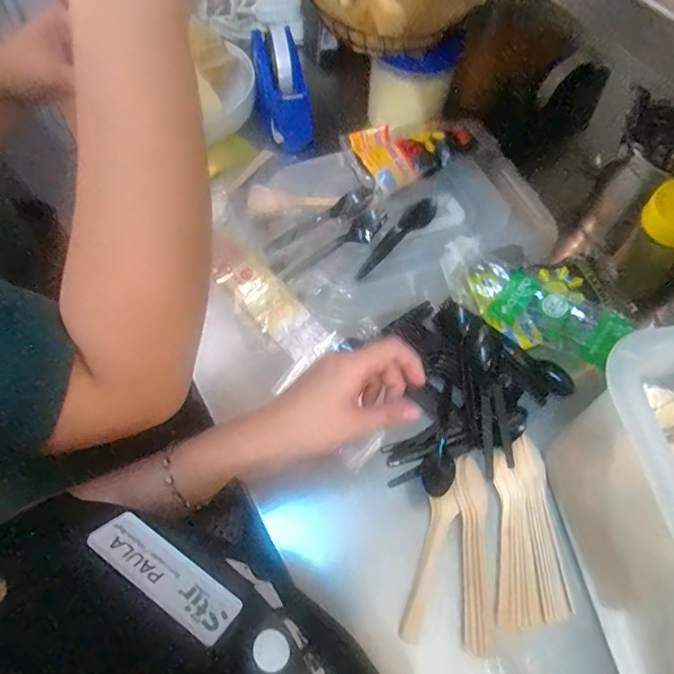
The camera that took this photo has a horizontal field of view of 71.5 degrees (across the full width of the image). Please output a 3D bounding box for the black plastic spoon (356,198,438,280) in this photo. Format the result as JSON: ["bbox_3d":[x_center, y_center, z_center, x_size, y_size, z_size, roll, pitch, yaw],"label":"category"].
[{"bbox_3d":[0.072,-0.114,0.542,0.028,0.015,0.139,34,64,15],"label":"black plastic spoon"}]

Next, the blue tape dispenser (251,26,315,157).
[{"bbox_3d":[-0.070,-0.332,0.628,0.068,0.052,0.167,-16,97,-11],"label":"blue tape dispenser"}]

